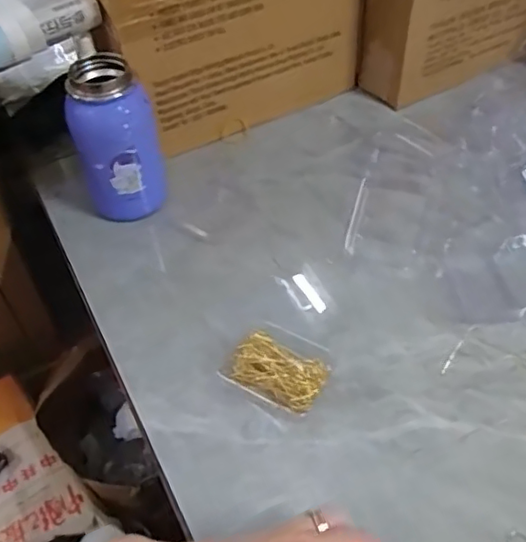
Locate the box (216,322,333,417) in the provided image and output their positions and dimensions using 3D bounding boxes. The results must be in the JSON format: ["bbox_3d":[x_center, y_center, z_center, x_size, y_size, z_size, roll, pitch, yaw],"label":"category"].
[{"bbox_3d":[0.013,0.073,0.446,0.074,0.024,0.054,25,54,23],"label":"box"}]

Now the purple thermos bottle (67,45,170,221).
[{"bbox_3d":[-0.129,-0.112,0.538,0.072,0.141,0.061,-1,48,1],"label":"purple thermos bottle"}]

